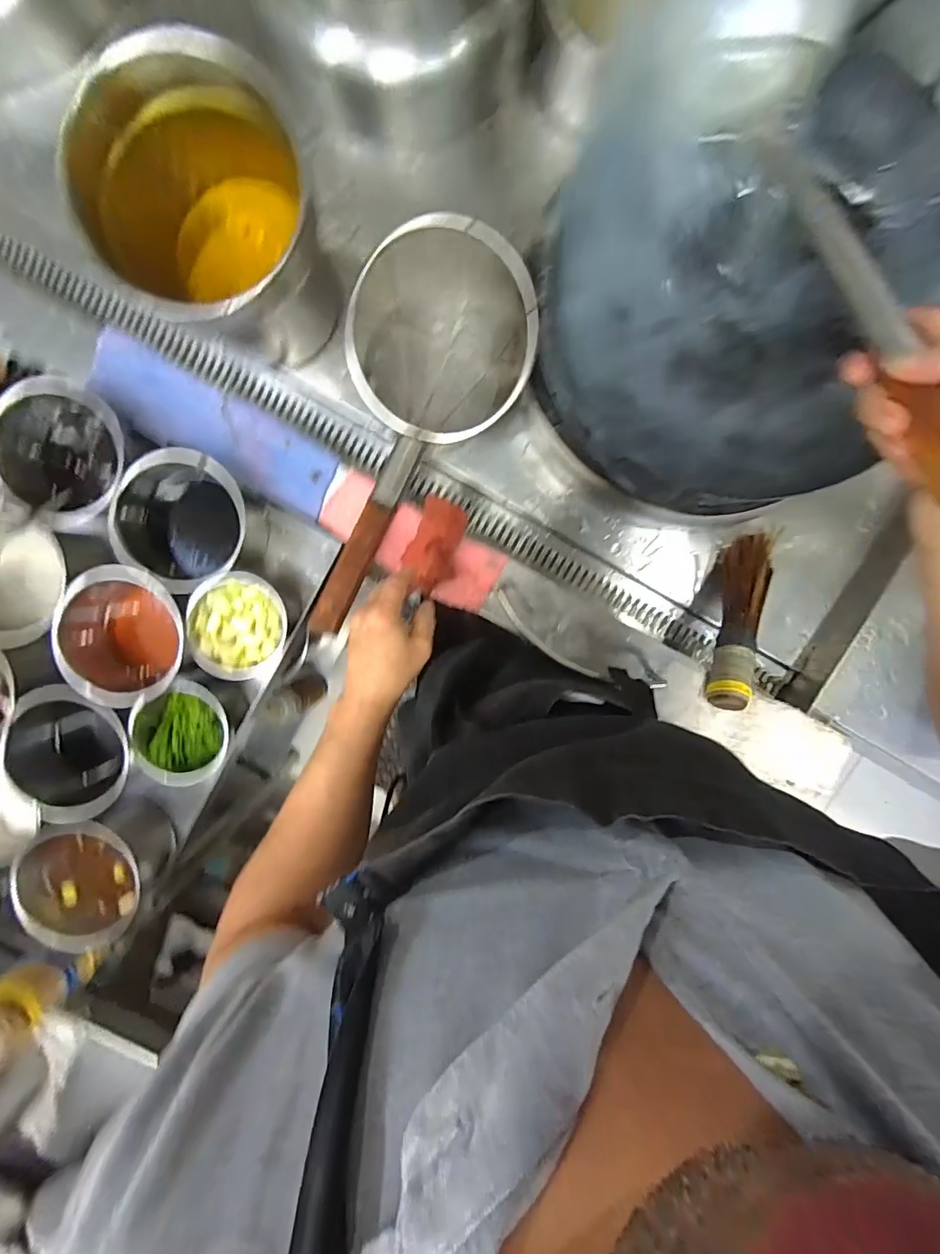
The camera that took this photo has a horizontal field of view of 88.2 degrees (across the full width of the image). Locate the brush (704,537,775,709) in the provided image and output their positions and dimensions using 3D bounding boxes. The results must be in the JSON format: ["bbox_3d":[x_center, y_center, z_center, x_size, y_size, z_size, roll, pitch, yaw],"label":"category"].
[{"bbox_3d":[0.367,-0.010,0.658,0.056,0.054,0.253,22,69,-3],"label":"brush"}]

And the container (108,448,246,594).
[{"bbox_3d":[-0.355,-0.129,0.616,0.160,0.097,0.154,-11,95,0],"label":"container"}]

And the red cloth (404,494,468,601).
[{"bbox_3d":[-0.044,-0.101,0.613,0.067,0.047,0.111,28,95,-3],"label":"red cloth"}]

